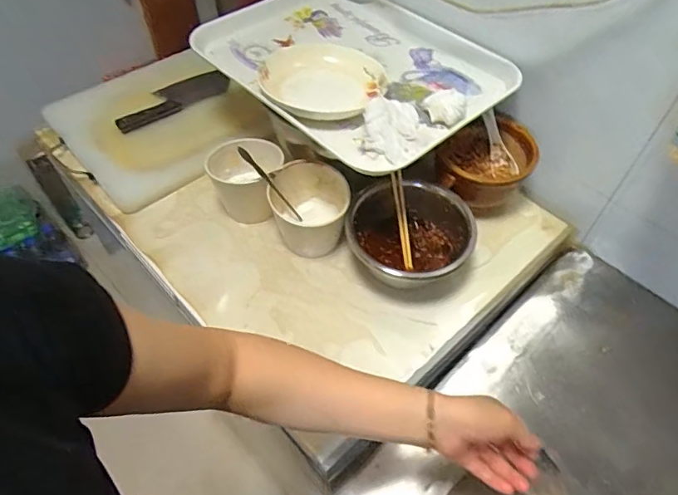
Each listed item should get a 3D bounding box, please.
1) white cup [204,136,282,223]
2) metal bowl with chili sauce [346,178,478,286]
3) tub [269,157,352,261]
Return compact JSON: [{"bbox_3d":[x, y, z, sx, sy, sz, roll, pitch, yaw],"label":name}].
[{"bbox_3d":[-0.140,-0.102,0.779,0.112,0.104,0.101,-4,53,-4],"label":"white cup"},{"bbox_3d":[0.100,-0.012,0.711,0.164,0.091,0.163,1,53,-1],"label":"metal bowl with chili sauce"},{"bbox_3d":[-0.042,-0.054,0.730,0.104,0.111,0.111,1,53,-1],"label":"tub"}]

